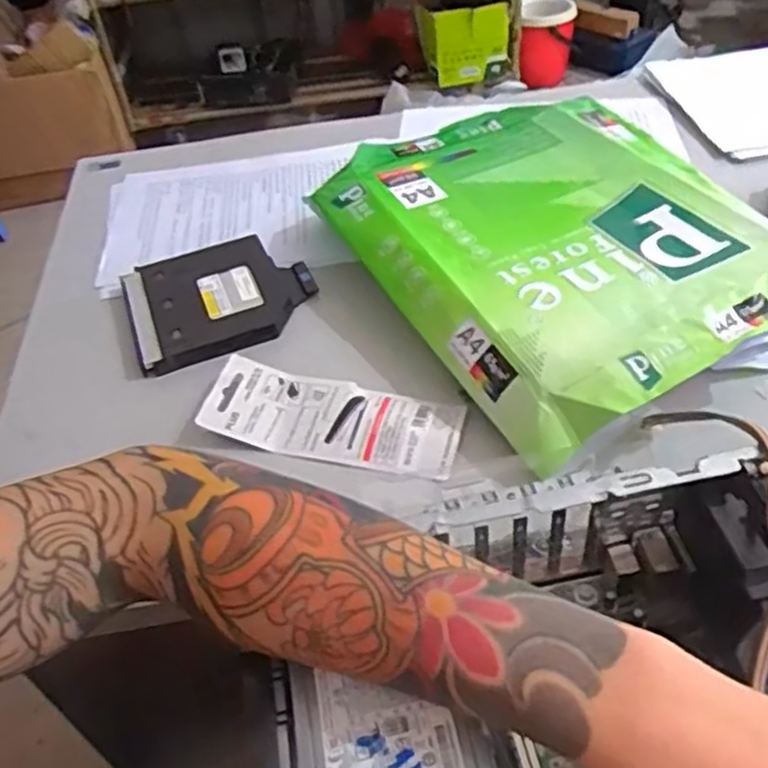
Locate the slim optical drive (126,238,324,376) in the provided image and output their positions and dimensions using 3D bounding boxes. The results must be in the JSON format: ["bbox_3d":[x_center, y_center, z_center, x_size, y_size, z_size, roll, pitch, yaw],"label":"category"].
[{"bbox_3d":[-0.142,-0.076,0.642,0.151,0.022,0.140,-19,45,-13],"label":"slim optical drive"}]

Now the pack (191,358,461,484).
[{"bbox_3d":[-0.037,0.023,0.527,0.180,0.017,0.072,9,46,16],"label":"pack"}]

